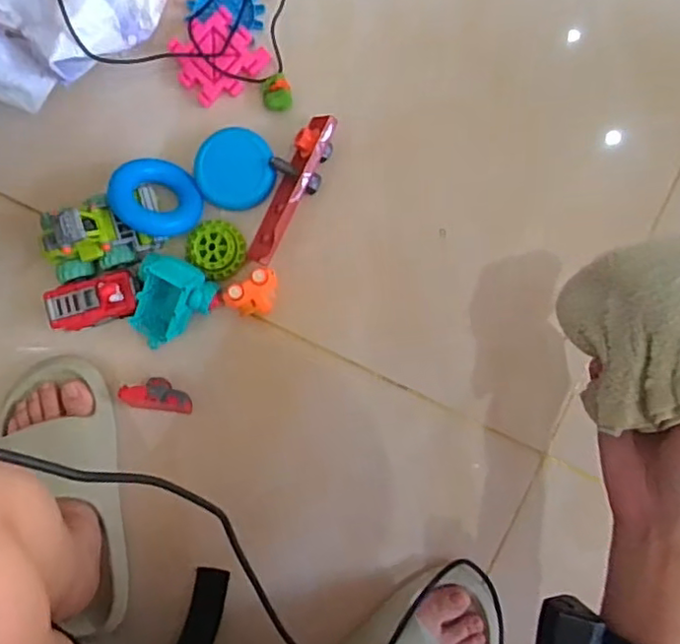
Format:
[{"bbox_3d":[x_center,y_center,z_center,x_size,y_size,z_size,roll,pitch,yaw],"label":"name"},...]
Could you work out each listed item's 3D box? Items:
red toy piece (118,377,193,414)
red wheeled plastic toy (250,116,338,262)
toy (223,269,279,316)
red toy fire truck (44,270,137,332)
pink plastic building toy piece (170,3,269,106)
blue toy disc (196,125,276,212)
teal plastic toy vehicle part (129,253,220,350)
[{"bbox_3d":[-0.175,0.069,0.586,0.067,0.034,0.027,11,90,2],"label":"red toy piece"},{"bbox_3d":[-0.045,-0.124,0.578,0.044,0.038,0.146,20,91,2],"label":"red wheeled plastic toy"},{"bbox_3d":[-0.079,-0.025,0.574,0.050,0.043,0.035,-34,89,2],"label":"toy"},{"bbox_3d":[-0.234,-0.020,0.582,0.082,0.041,0.045,-14,90,2],"label":"red toy fire truck"},{"bbox_3d":[-0.120,-0.255,0.588,0.078,0.019,0.074,-42,89,2],"label":"pink plastic building toy piece"},{"bbox_3d":[-0.100,-0.145,0.584,0.073,0.026,0.073,0,90,2],"label":"blue toy disc"},{"bbox_3d":[-0.157,-0.017,0.574,0.068,0.053,0.084,15,91,2],"label":"teal plastic toy vehicle part"}]

